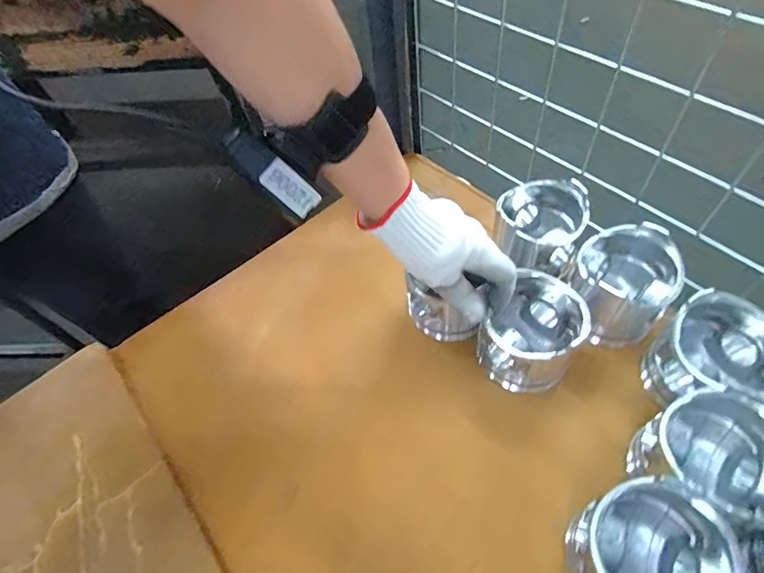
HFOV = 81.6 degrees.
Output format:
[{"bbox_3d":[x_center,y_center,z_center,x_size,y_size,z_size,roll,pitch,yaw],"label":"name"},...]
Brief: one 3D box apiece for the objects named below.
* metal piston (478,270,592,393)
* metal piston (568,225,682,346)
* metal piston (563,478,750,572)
[{"bbox_3d":[0.140,0.047,0.416,0.079,0.071,0.084,-3,53,4],"label":"metal piston"},{"bbox_3d":[0.231,-0.001,0.430,0.087,0.078,0.093,20,58,19],"label":"metal piston"},{"bbox_3d":[0.184,0.193,0.310,0.091,0.081,0.089,-3,53,4],"label":"metal piston"}]

